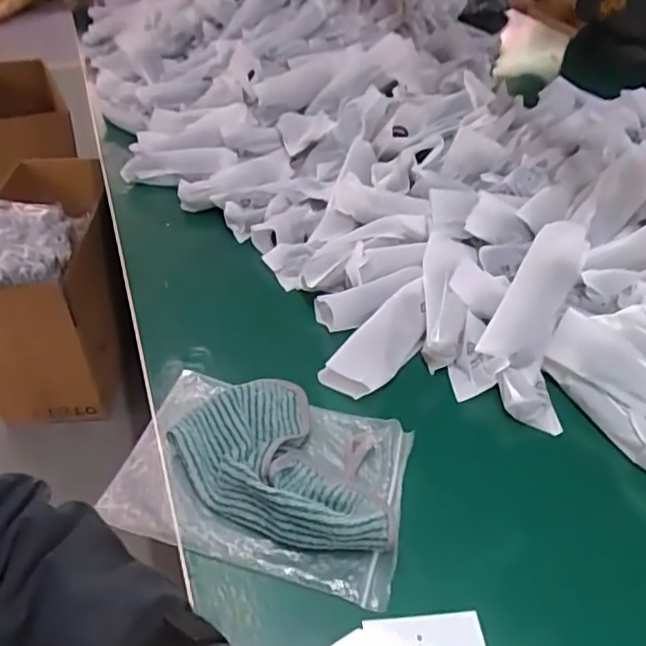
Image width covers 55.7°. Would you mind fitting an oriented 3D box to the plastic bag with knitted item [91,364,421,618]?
[{"bbox_3d":[-0.043,0.101,0.455,0.208,0.030,0.149,11,43,14],"label":"plastic bag with knitted item"}]

